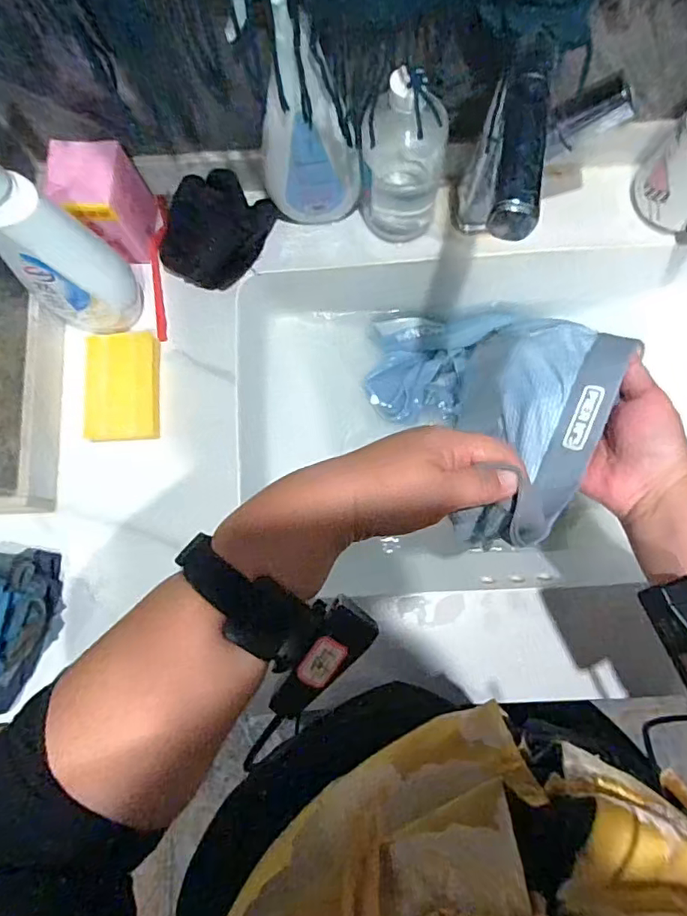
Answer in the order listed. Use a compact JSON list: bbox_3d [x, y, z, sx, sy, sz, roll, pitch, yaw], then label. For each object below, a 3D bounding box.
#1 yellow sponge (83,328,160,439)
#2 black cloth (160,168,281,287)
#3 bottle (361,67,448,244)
[{"bbox_3d":[-0.222,-0.070,0.561,0.068,0.032,0.109,-4,80,1],"label":"yellow sponge"},{"bbox_3d":[-0.135,-0.237,0.582,0.098,0.018,0.113,25,100,-9],"label":"black cloth"},{"bbox_3d":[0.058,-0.290,0.518,0.075,0.170,0.080,4,80,3],"label":"bottle"}]

